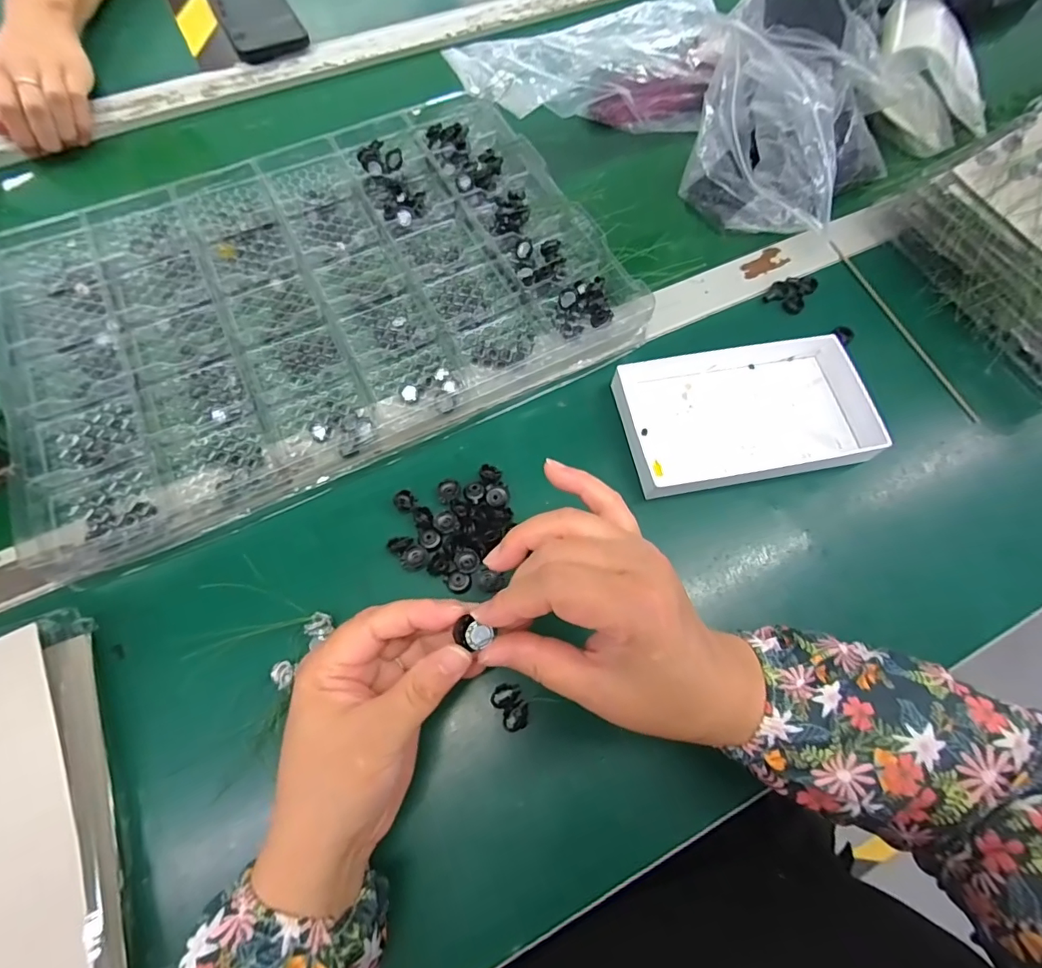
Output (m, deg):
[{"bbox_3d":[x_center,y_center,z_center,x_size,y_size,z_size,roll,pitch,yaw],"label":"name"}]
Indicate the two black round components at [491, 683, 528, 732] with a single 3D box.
[{"bbox_3d":[-0.006,0.133,0.302,0.017,0.004,0.026,-25,71,-10],"label":"two black round components"}]

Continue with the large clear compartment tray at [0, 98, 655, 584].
[{"bbox_3d":[-0.162,-0.155,0.398,0.431,0.034,0.306,-26,71,-13],"label":"large clear compartment tray"}]

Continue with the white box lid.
[{"bbox_3d":[0.162,-0.058,0.374,0.170,0.026,0.112,-9,69,-7],"label":"white box lid"}]

